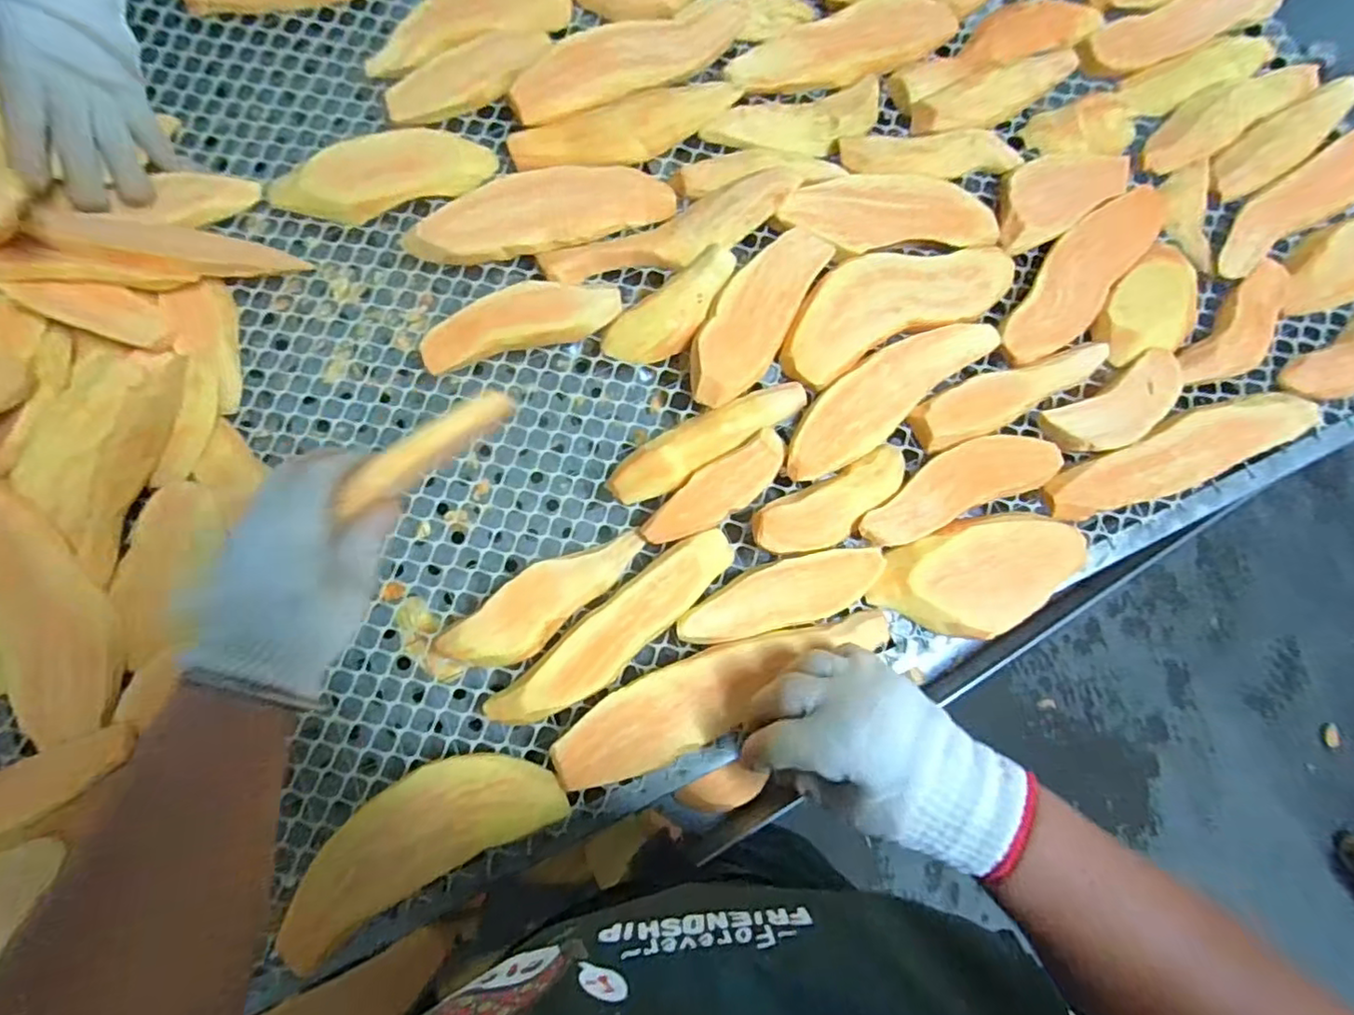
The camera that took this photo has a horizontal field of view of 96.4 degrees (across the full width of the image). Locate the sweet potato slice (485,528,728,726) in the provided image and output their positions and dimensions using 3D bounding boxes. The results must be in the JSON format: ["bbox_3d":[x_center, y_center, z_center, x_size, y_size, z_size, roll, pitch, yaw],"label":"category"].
[{"bbox_3d":[-0.041,0.087,0.432,0.203,0.017,0.047,-39,83,-12],"label":"sweet potato slice"}]

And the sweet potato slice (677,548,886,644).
[{"bbox_3d":[0.078,0.063,0.442,0.152,0.011,0.047,-11,78,-7],"label":"sweet potato slice"}]

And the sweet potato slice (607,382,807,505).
[{"bbox_3d":[0.024,-0.055,0.470,0.165,0.011,0.040,-32,82,-11],"label":"sweet potato slice"}]

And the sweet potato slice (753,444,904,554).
[{"bbox_3d":[0.123,-0.002,0.462,0.134,0.021,0.047,-27,81,-10],"label":"sweet potato slice"}]

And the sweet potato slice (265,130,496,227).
[{"bbox_3d":[-0.242,-0.272,0.495,0.176,0.032,0.049,-20,80,-9],"label":"sweet potato slice"}]

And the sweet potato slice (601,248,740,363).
[{"bbox_3d":[-0.001,-0.156,0.482,0.119,0.022,0.049,-39,85,-7],"label":"sweet potato slice"}]

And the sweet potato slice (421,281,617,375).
[{"bbox_3d":[-0.123,-0.148,0.478,0.153,0.021,0.047,-17,79,-8],"label":"sweet potato slice"}]

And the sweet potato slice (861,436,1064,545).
[{"bbox_3d":[0.215,-0.019,0.457,0.166,0.008,0.051,-22,80,-9],"label":"sweet potato slice"}]

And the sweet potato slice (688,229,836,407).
[{"bbox_3d":[0.062,-0.154,0.473,0.061,0.013,0.162,29,77,2],"label":"sweet potato slice"}]

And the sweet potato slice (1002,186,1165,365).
[{"bbox_3d":[0.338,-0.195,0.505,0.062,0.020,0.182,36,77,4],"label":"sweet potato slice"}]

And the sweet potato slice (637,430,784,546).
[{"bbox_3d":[0.031,-0.012,0.456,0.127,0.011,0.040,-33,82,-11],"label":"sweet potato slice"}]

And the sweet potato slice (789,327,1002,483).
[{"bbox_3d":[0.163,-0.092,0.473,0.202,0.017,0.057,-38,83,-11],"label":"sweet potato slice"}]

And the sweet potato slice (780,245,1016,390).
[{"bbox_3d":[0.175,-0.170,0.488,0.207,0.014,0.081,-25,80,-10],"label":"sweet potato slice"}]

